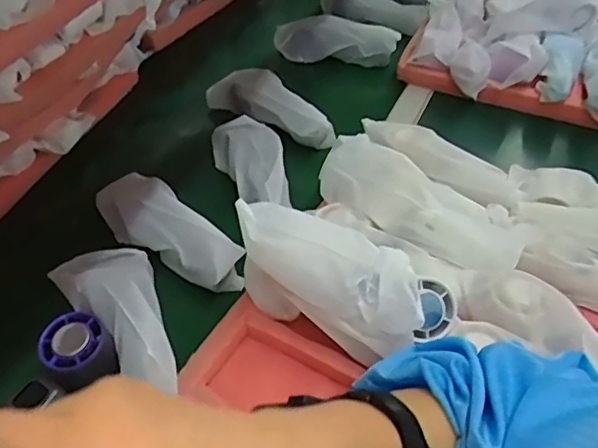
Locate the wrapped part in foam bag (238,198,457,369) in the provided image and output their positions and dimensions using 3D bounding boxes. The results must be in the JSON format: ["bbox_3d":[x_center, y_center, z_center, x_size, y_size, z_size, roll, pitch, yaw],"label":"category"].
[{"bbox_3d":[0.034,0.045,0.462,0.183,0.071,0.061,30,47,2],"label":"wrapped part in foam bag"}]

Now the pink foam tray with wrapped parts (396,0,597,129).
[{"bbox_3d":[0.404,-0.285,0.880,0.427,0.112,0.293,13,44,11],"label":"pink foam tray with wrapped parts"}]

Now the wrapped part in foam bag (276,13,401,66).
[{"bbox_3d":[0.058,-0.283,0.883,0.188,0.064,0.061,8,44,6],"label":"wrapped part in foam bag"}]

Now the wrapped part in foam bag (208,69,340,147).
[{"bbox_3d":[-0.039,-0.160,0.757,0.052,0.064,0.195,-33,54,-32],"label":"wrapped part in foam bag"}]

